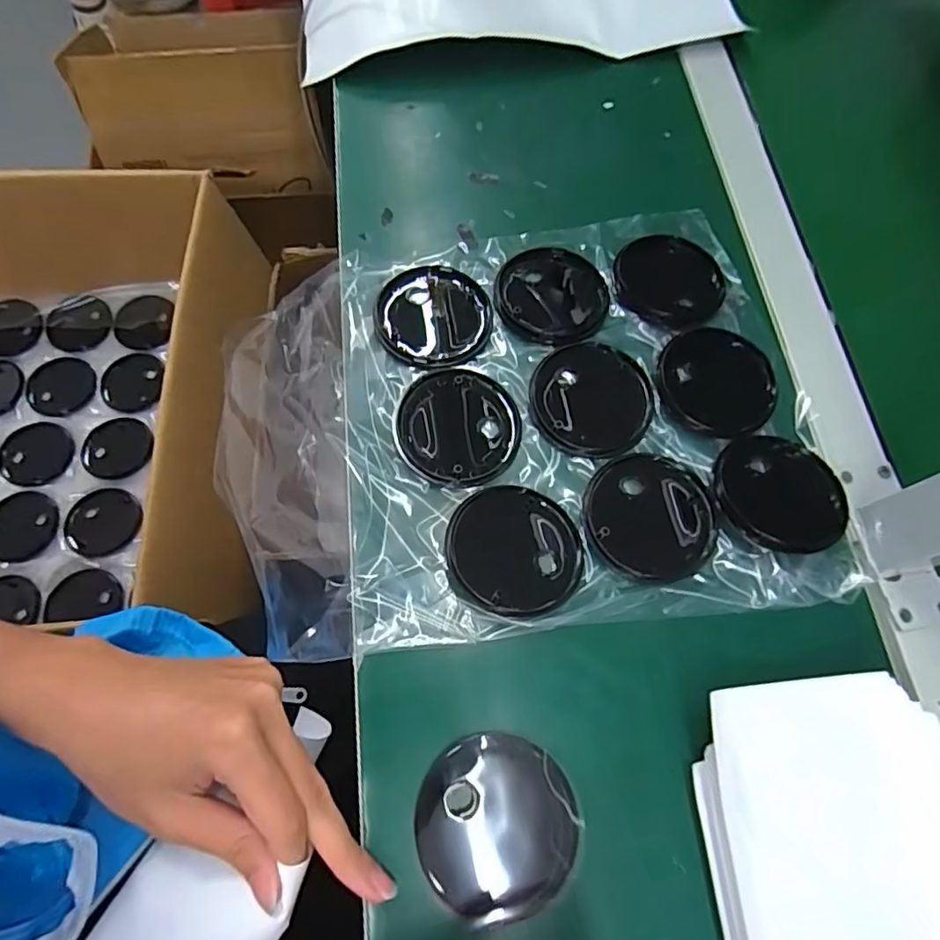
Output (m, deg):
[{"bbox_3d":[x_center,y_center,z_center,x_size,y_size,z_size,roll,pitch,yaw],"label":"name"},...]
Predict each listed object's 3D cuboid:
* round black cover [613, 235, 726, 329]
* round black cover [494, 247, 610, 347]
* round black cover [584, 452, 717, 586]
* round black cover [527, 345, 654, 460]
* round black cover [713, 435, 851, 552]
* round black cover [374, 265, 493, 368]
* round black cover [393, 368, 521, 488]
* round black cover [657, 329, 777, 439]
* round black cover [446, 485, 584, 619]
[{"bbox_3d":[0.139,-0.134,0.401,0.074,0.008,0.076,1,69,-2],"label":"round black cover"},{"bbox_3d":[0.056,-0.121,0.391,0.074,0.010,0.077,1,69,-2],"label":"round black cover"},{"bbox_3d":[0.107,0.027,0.340,0.072,0.004,0.080,27,70,8],"label":"round black cover"},{"bbox_3d":[0.079,-0.044,0.365,0.076,0.013,0.073,1,69,-2],"label":"round black cover"},{"bbox_3d":[0.185,0.013,0.341,0.069,0.013,0.074,0,68,-1],"label":"round black cover"},{"bbox_3d":[-0.024,-0.103,0.380,0.075,0.010,0.077,1,69,-2],"label":"round black cover"},{"bbox_3d":[-0.007,-0.027,0.352,0.072,0.008,0.077,1,69,-2],"label":"round black cover"},{"bbox_3d":[0.155,-0.056,0.359,0.069,0.005,0.069,1,69,-2],"label":"round black cover"},{"bbox_3d":[0.026,0.044,0.323,0.074,0.015,0.073,1,69,-2],"label":"round black cover"}]

